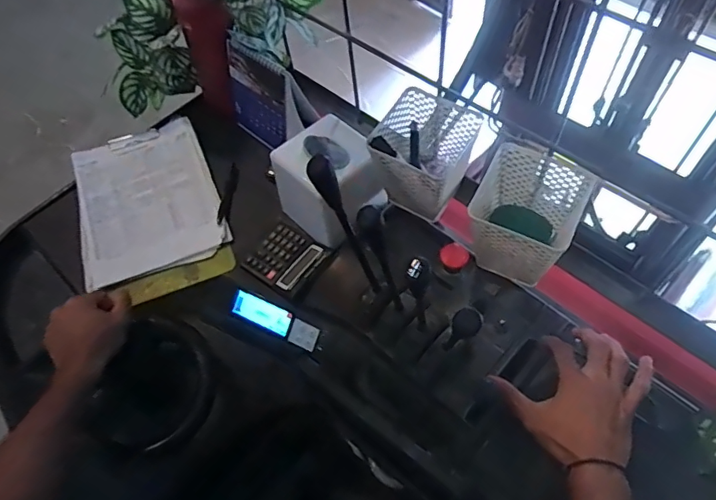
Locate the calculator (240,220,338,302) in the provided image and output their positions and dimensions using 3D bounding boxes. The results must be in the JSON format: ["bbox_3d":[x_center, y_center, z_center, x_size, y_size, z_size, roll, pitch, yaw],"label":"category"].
[{"bbox_3d":[-0.106,0.012,0.766,0.128,0.024,0.098,33,65,23],"label":"calculator"}]

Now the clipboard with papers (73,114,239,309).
[{"bbox_3d":[-0.361,-0.073,0.868,0.227,0.029,0.349,-20,58,-9],"label":"clipboard with papers"}]

